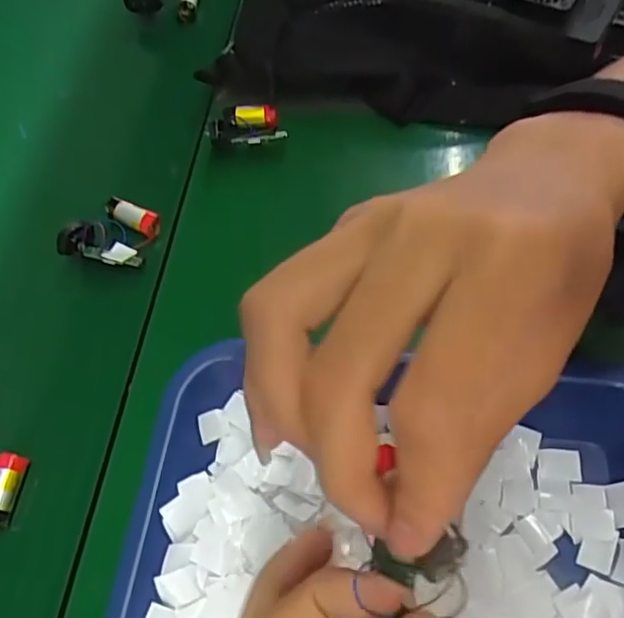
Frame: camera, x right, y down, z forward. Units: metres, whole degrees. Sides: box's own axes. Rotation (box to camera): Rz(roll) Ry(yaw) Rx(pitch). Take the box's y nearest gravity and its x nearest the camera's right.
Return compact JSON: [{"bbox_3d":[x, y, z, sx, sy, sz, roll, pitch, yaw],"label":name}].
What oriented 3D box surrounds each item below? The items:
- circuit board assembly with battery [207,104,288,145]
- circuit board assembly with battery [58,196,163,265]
[{"bbox_3d":[-0.046,-0.130,0.425,0.051,0.018,0.034,-8,60,0],"label":"circuit board assembly with battery"},{"bbox_3d":[-0.132,-0.051,0.399,0.053,0.026,0.049,11,62,10],"label":"circuit board assembly with battery"}]

